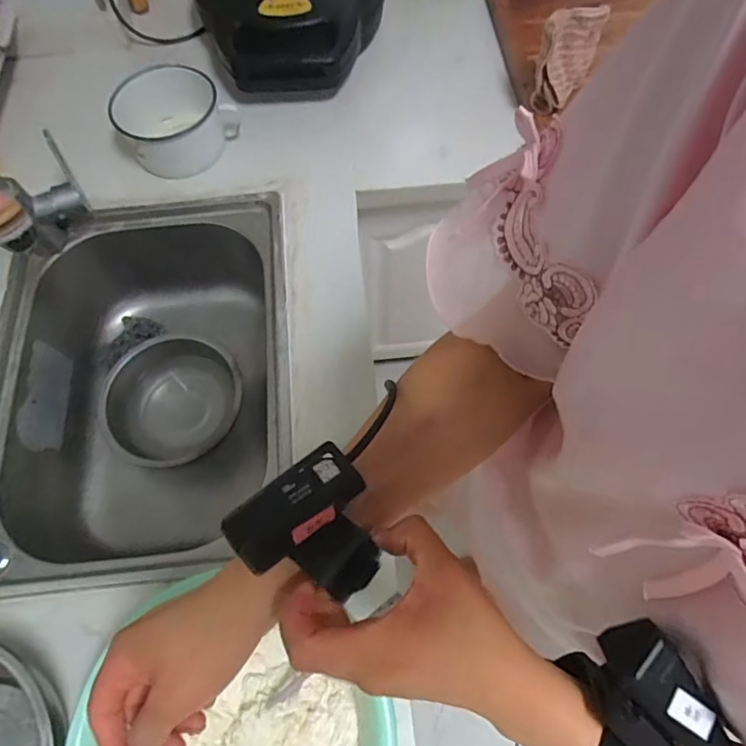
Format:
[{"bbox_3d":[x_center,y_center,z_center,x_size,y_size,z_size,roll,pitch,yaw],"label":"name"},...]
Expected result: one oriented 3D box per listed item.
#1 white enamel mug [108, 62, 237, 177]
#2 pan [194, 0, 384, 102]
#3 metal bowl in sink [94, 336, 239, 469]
[{"bbox_3d":[-0.291,-0.368,0.765,0.144,0.087,0.148,0,67,1],"label":"white enamel mug"},{"bbox_3d":[-0.129,-0.619,0.840,0.272,0.134,0.355,6,67,3],"label":"pan"},{"bbox_3d":[-0.300,0.047,0.792,0.190,0.071,0.196,0,67,1],"label":"metal bowl in sink"}]

